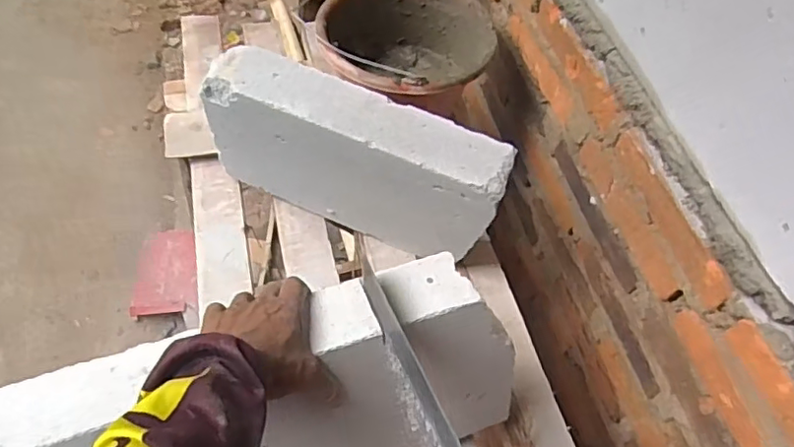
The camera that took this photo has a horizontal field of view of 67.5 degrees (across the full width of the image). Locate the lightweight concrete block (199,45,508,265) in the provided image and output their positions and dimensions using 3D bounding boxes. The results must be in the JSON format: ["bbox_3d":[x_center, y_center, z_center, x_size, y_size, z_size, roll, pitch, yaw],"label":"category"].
[{"bbox_3d":[-0.053,-0.077,0.743,0.369,0.194,0.074,22,59,10],"label":"lightweight concrete block"}]

